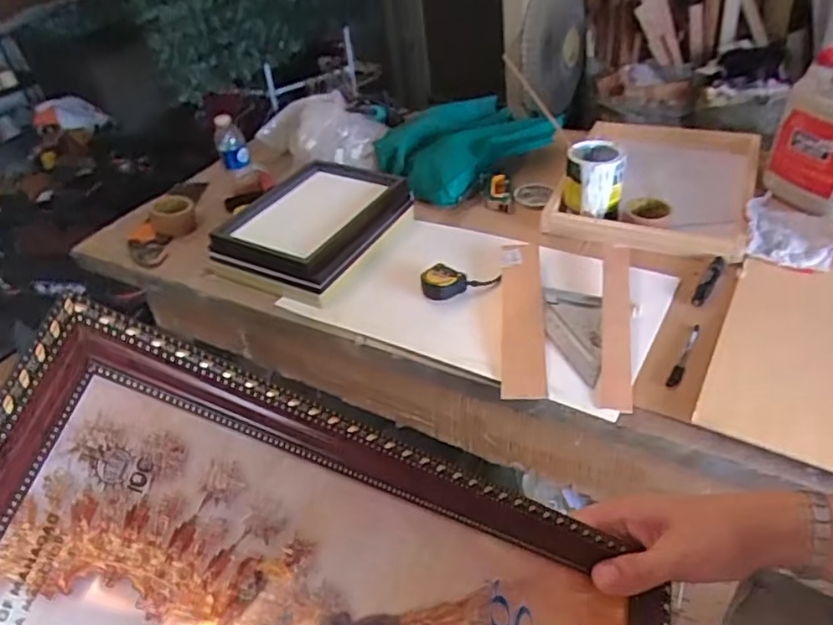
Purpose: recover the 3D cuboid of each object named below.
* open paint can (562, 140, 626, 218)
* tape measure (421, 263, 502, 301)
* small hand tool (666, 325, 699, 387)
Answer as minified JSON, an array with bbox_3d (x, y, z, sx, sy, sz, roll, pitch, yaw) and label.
[{"bbox_3d":[0.351,-0.261,1.201,0.110,0.115,0.127,6,41,16],"label":"open paint can"},{"bbox_3d":[0.078,-0.053,1.065,0.136,0.042,0.066,-4,39,4],"label":"tape measure"},{"bbox_3d":[0.402,0.064,0.906,0.016,0.008,0.140,21,47,30],"label":"small hand tool"}]

